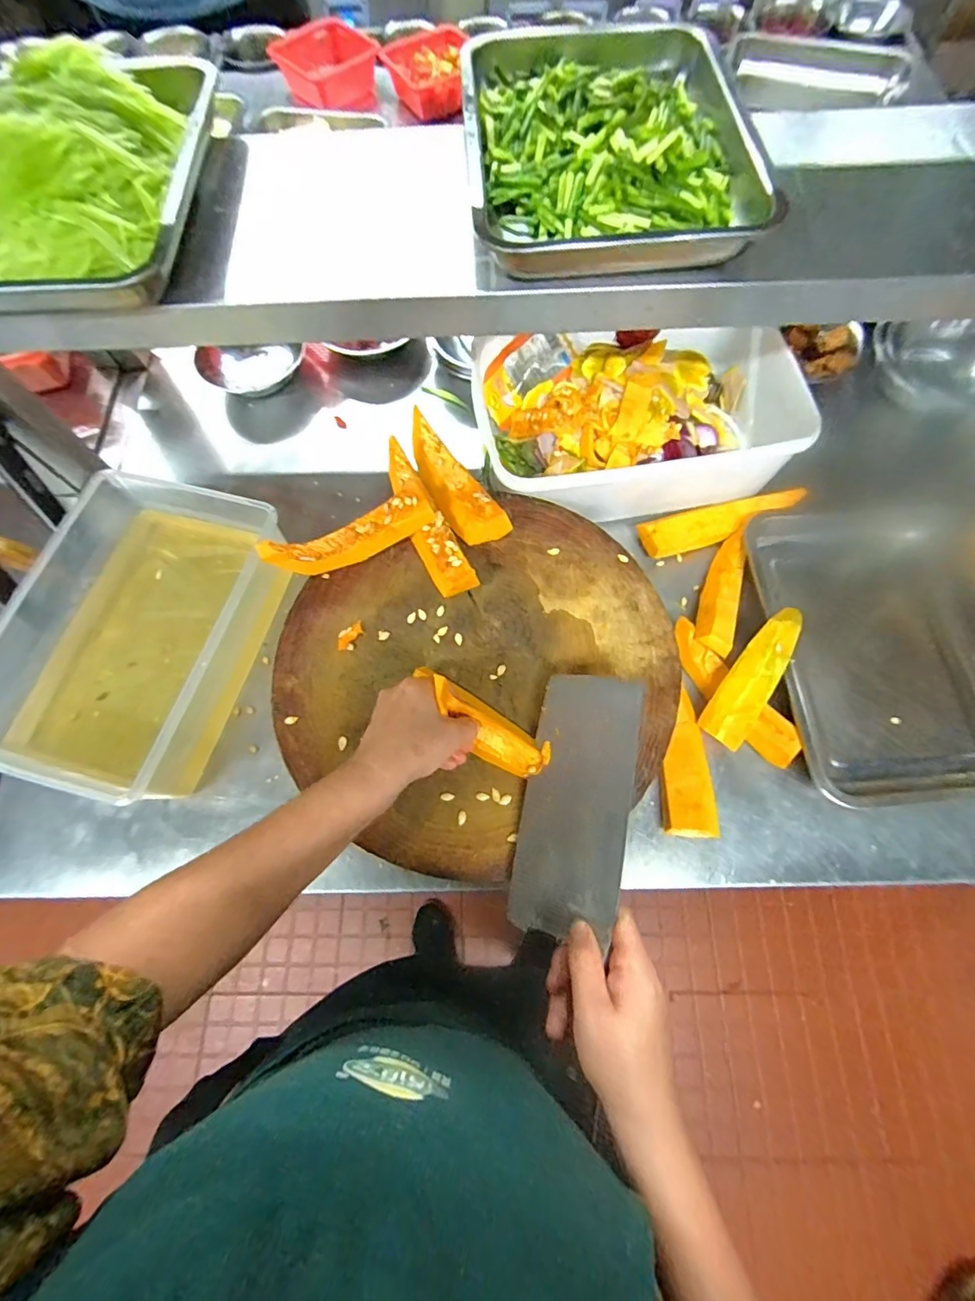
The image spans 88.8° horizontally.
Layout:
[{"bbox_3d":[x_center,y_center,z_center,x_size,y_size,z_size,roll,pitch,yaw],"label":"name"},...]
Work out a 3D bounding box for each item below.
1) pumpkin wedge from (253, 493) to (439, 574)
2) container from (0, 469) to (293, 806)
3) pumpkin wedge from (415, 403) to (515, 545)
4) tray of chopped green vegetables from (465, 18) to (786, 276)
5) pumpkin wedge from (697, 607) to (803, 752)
[{"bbox_3d":[-0.141,-0.117,0.514,0.171,0.042,0.034,-21,71,-6],"label":"pumpkin wedge"},{"bbox_3d":[-0.399,-0.029,0.561,0.237,0.103,0.334,14,71,6],"label":"container"},{"bbox_3d":[-0.040,-0.185,0.544,0.053,0.040,0.179,-30,72,-9],"label":"pumpkin wedge"},{"bbox_3d":[0.111,-0.503,0.477,0.250,0.052,0.334,-3,70,0],"label":"tray of chopped green vegetables"},{"bbox_3d":[0.288,0.025,0.536,0.046,0.025,0.162,31,88,12],"label":"pumpkin wedge"}]

